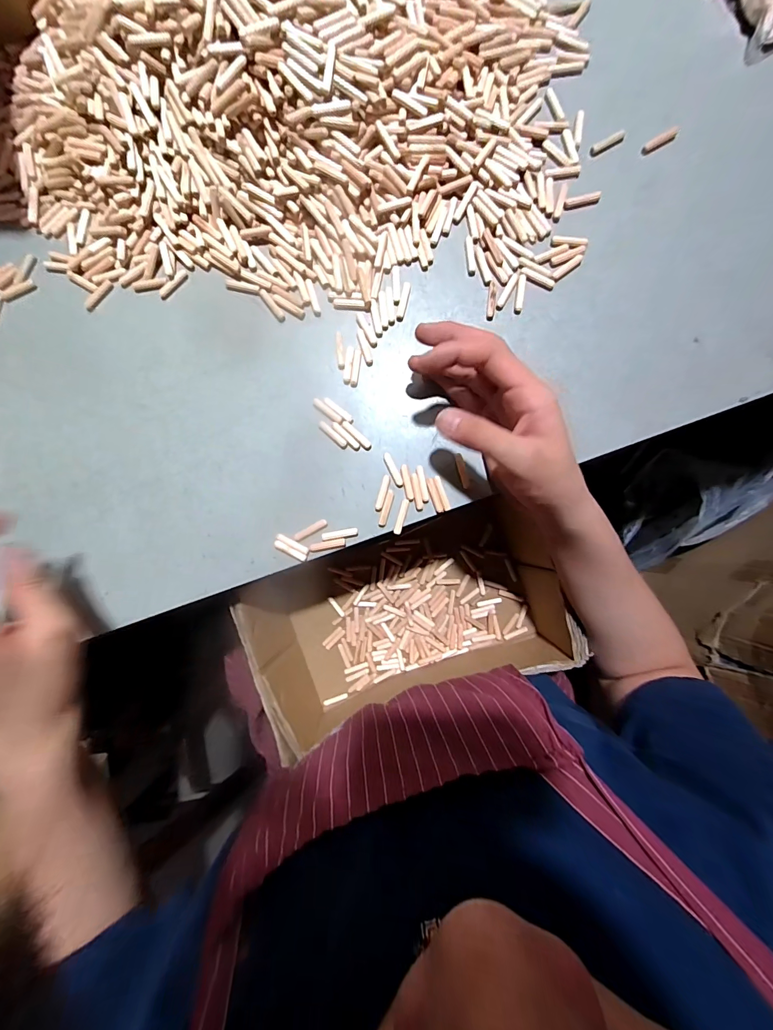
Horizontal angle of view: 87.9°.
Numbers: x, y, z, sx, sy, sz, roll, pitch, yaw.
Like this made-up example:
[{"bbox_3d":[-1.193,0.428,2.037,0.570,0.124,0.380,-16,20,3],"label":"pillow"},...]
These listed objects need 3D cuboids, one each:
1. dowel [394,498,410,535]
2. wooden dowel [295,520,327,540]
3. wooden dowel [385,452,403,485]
[{"bbox_3d":[0.013,0.001,0.330,0.007,0.004,0.030,16,90,2],"label":"dowel"},{"bbox_3d":[-0.063,0.012,0.333,0.030,0.004,0.006,-28,89,1],"label":"wooden dowel"},{"bbox_3d":[0.006,-0.038,0.331,0.006,0.004,0.029,-27,89,1],"label":"wooden dowel"}]

